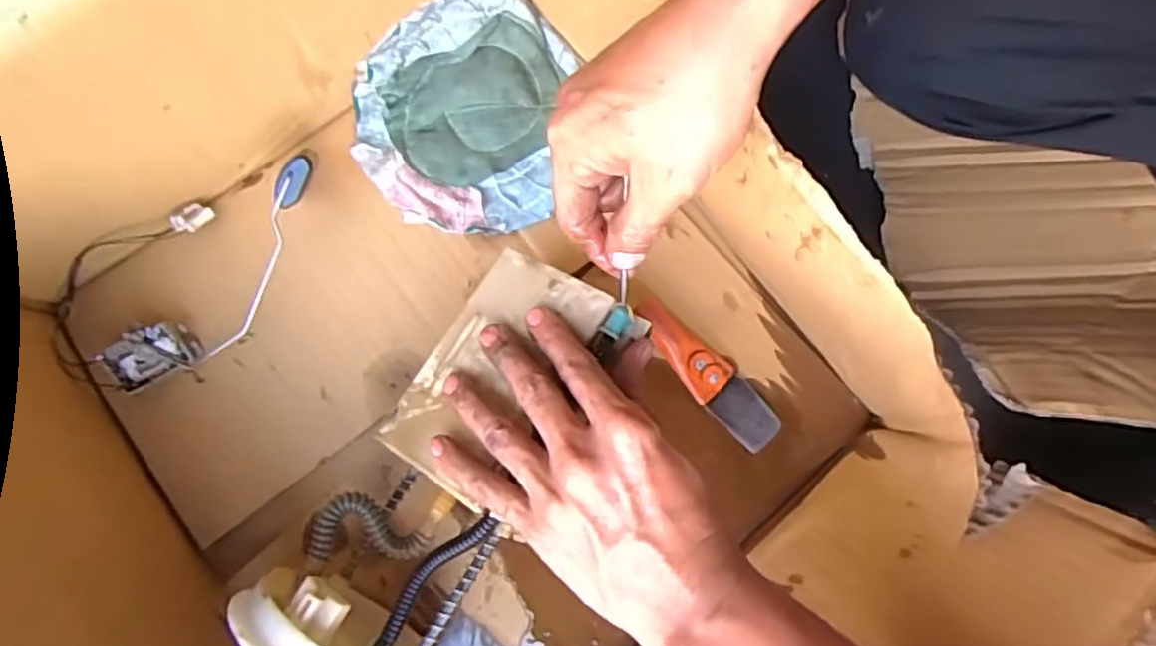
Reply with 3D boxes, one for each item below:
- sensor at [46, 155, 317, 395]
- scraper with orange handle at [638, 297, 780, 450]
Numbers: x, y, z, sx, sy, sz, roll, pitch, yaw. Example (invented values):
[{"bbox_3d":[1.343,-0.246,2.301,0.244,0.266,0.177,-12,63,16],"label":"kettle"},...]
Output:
[{"bbox_3d":[-0.252,-0.039,0.454,0.105,0.034,0.203,44,94,9],"label":"sensor"},{"bbox_3d":[0.084,0.032,0.457,0.031,0.023,0.119,-44,81,-8],"label":"scraper with orange handle"}]

